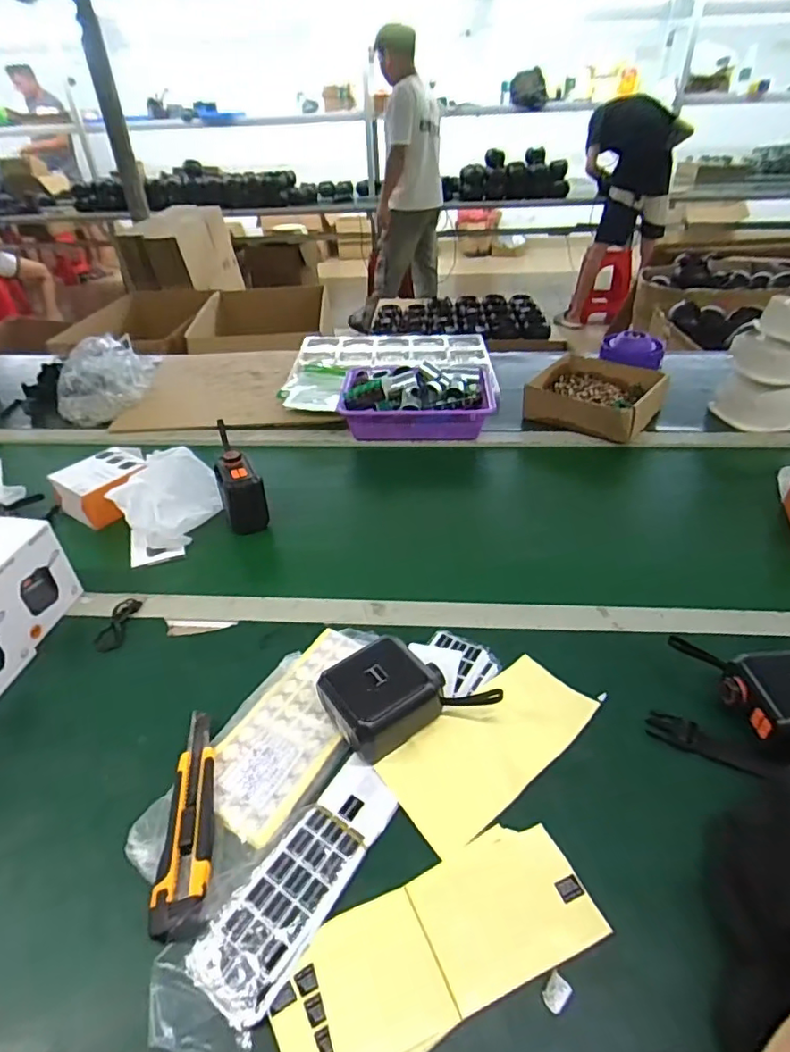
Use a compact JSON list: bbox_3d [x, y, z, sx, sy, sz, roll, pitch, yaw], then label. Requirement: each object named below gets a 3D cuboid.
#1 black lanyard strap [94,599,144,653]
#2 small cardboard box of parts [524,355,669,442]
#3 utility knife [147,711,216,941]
[{"bbox_3d":[-0.325,0.115,0.651,0.026,0.017,0.072,3,37,7],"label":"black lanyard strap"},{"bbox_3d":[0.375,-0.248,1.040,0.220,0.062,0.213,19,39,30],"label":"small cardboard box of parts"},{"bbox_3d":[-0.172,0.236,0.460,0.040,0.012,0.179,-9,38,-8],"label":"utility knife"}]

